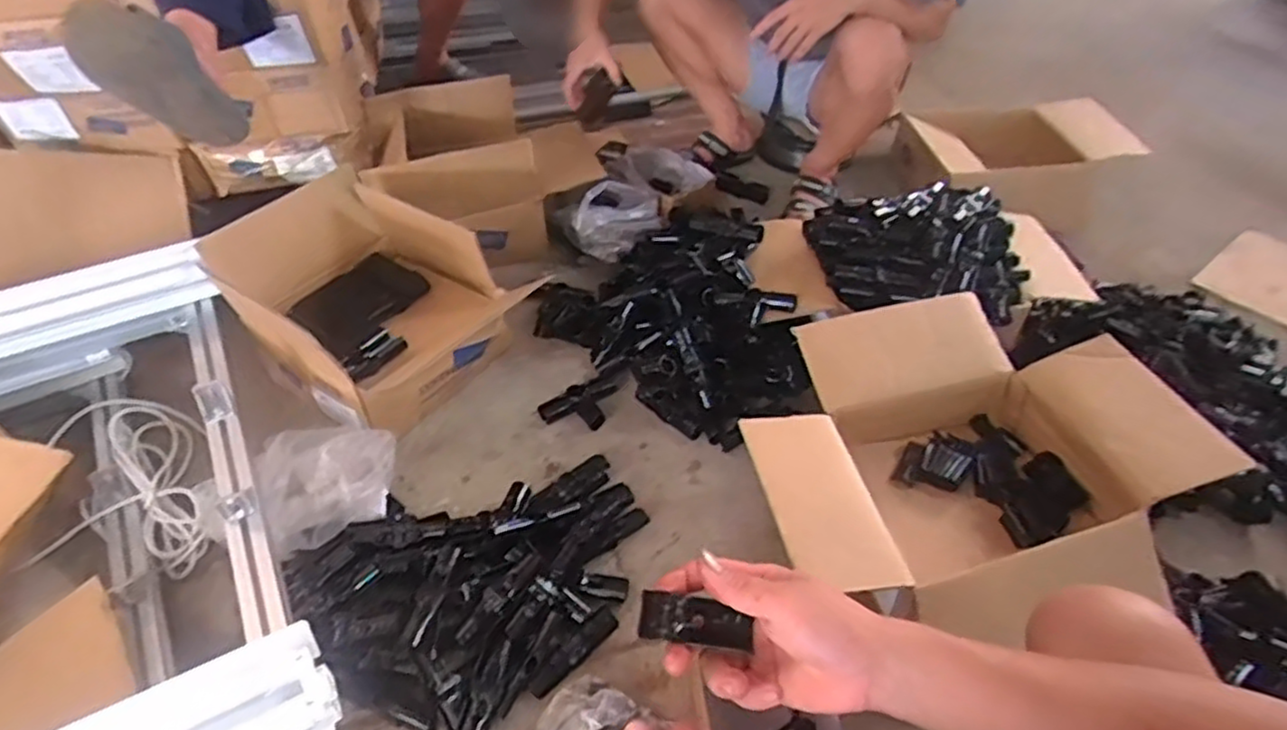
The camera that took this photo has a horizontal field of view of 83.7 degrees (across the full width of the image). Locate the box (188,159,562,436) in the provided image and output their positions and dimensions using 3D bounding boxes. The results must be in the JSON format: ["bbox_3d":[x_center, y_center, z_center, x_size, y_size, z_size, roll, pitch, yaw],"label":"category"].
[{"bbox_3d":[-0.443,-0.098,1.147,0.371,0.220,0.308,29,52,27],"label":"box"}]

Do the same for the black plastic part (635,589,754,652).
[{"bbox_3d":[0.035,0.177,0.498,0.075,0.008,0.033,5,83,6],"label":"black plastic part"}]

